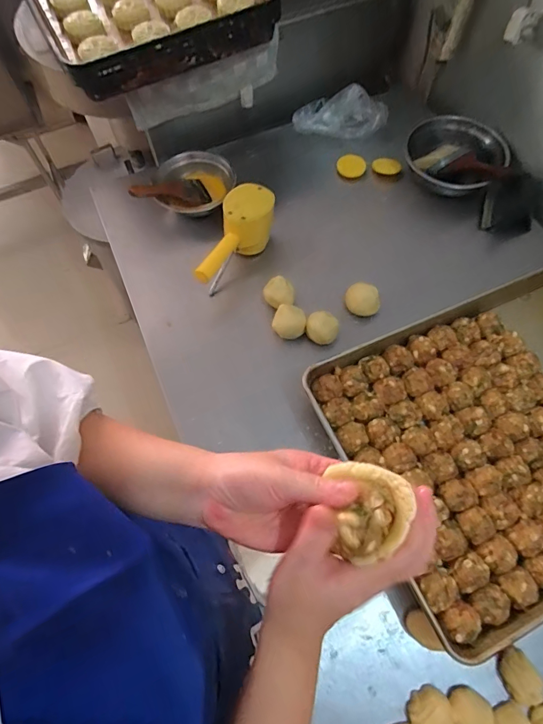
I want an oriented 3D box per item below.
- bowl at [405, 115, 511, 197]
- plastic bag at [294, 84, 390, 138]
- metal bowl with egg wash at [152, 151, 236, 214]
[{"bbox_3d":[0.373,-0.420,0.833,0.166,0.053,0.185,-23,74,12],"label":"bowl"},{"bbox_3d":[0.150,-0.550,0.901,0.206,0.043,0.111,-15,66,-5],"label":"plastic bag"},{"bbox_3d":[-0.156,-0.356,0.830,0.153,0.066,0.140,-1,65,1],"label":"metal bowl with egg wash"}]

